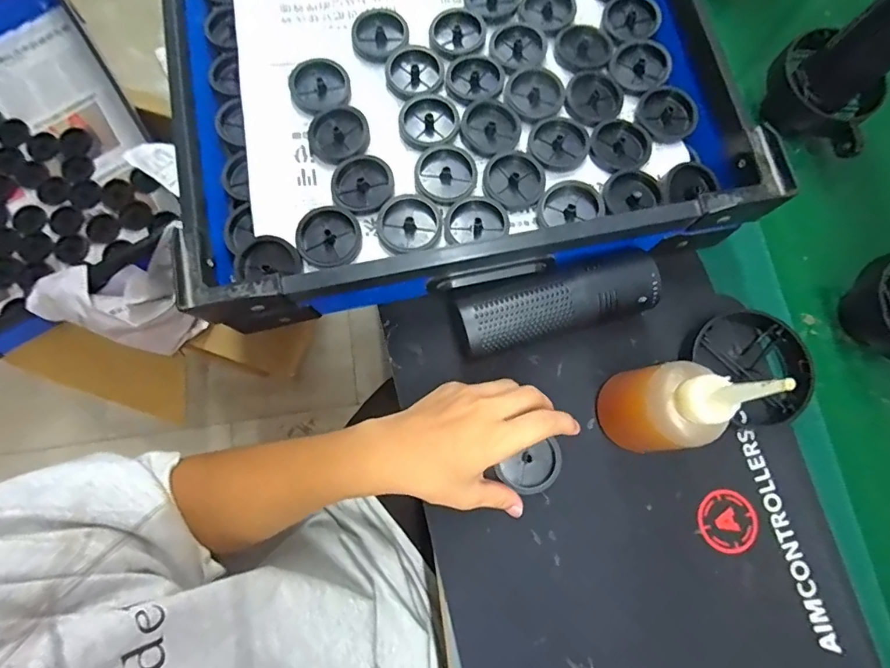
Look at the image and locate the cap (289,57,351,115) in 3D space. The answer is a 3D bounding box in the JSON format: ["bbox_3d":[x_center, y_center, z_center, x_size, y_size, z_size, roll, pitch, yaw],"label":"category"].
[{"bbox_3d":[-0.114,-0.225,0.415,0.052,0.012,0.051,0,75,-2],"label":"cap"}]

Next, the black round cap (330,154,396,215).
[{"bbox_3d":[-0.069,-0.127,0.388,0.053,0.012,0.051,0,75,-2],"label":"black round cap"}]

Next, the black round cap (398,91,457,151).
[{"bbox_3d":[-0.013,-0.190,0.407,0.052,0.014,0.054,0,75,-2],"label":"black round cap"}]

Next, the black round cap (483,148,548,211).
[{"bbox_3d":[0.060,-0.132,0.392,0.052,0.011,0.050,0,75,-2],"label":"black round cap"}]

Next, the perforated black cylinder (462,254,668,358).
[{"bbox_3d":[0.090,-0.027,0.376,0.162,0.050,0.053,-15,76,-5],"label":"perforated black cylinder"}]

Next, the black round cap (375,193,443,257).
[{"bbox_3d":[-0.031,-0.092,0.387,0.053,0.018,0.049,0,75,-2],"label":"black round cap"}]

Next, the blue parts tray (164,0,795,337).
[{"bbox_3d":[-0.014,-0.342,0.431,0.456,0.061,0.616,-11,76,-4],"label":"blue parts tray"}]

